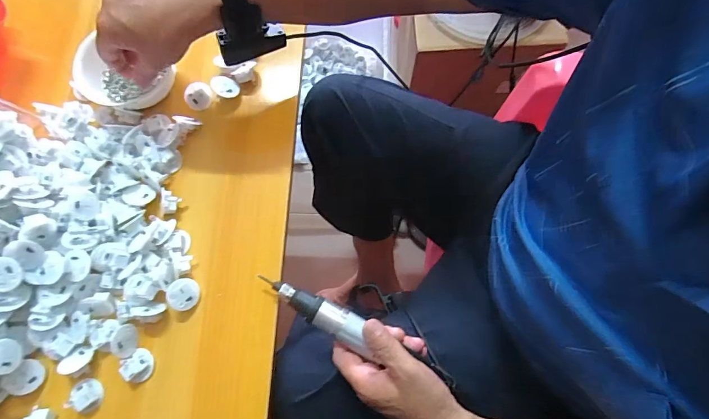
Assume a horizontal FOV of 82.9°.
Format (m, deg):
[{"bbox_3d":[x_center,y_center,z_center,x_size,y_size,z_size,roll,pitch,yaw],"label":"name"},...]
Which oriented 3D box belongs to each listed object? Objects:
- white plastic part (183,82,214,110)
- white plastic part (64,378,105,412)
[{"bbox_3d":[-0.194,-0.141,0.499,0.035,0.033,0.008,-37,42,2],"label":"white plastic part"},{"bbox_3d":[-0.276,0.190,0.412,0.029,0.014,0.028,0,74,1],"label":"white plastic part"}]

